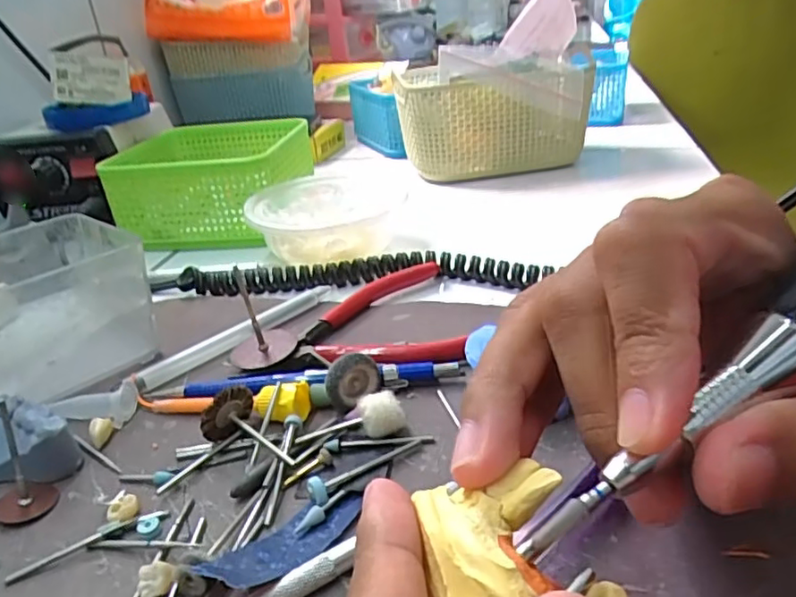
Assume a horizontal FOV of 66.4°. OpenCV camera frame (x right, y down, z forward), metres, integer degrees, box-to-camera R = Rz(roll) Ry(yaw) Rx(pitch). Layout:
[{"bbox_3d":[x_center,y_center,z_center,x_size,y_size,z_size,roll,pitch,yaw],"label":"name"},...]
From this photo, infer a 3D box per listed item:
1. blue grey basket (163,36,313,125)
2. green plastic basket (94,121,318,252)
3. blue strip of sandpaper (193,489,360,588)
[{"bbox_3d":[-0.184,-0.258,0.716,0.150,0.090,0.080,1,28,12],"label":"blue grey basket"},{"bbox_3d":[-0.141,-0.096,0.484,0.124,0.062,0.130,-2,28,7],"label":"green plastic basket"},{"bbox_3d":[-0.034,0.075,0.194,0.021,0.011,0.055,18,36,38],"label":"blue strip of sandpaper"}]

